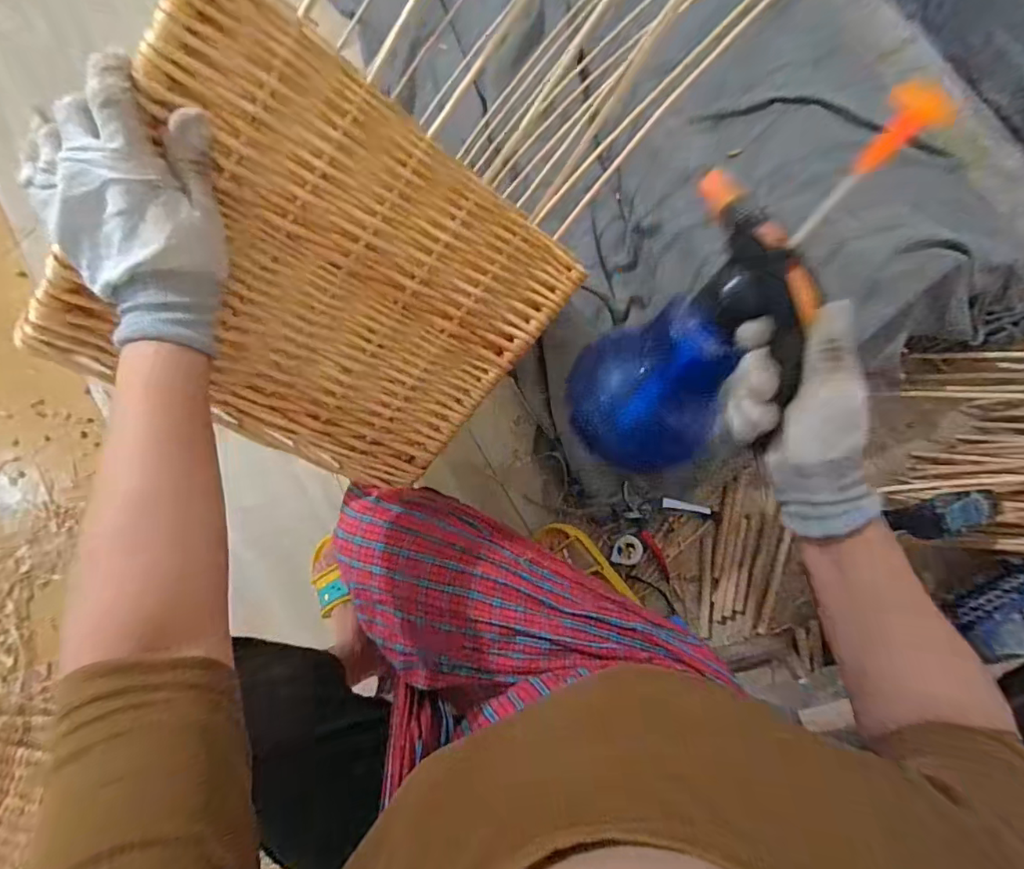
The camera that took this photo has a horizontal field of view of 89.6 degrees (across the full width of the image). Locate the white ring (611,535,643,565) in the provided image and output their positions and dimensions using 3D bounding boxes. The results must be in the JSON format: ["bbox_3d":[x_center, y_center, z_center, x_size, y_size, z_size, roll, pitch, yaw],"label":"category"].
[{"bbox_3d":[0.207,0.206,0.913,0.051,0.015,0.052,0,82,1],"label":"white ring"}]

